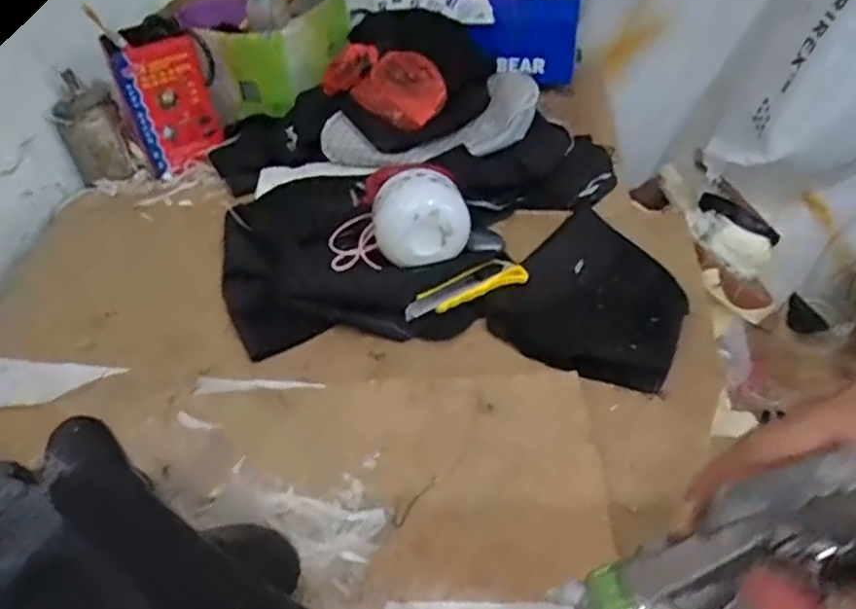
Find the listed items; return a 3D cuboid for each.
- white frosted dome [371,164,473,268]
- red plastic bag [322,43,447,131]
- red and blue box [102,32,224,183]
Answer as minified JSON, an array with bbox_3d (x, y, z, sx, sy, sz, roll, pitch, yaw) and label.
[{"bbox_3d":[-0.007,-0.100,0.811,0.112,0.089,0.087,-6,43,-1],"label":"white frosted dome"},{"bbox_3d":[-0.064,-0.316,1.005,0.173,0.102,0.084,22,50,27],"label":"red plastic bag"},{"bbox_3d":[-0.379,-0.297,1.023,0.114,0.178,0.060,-30,48,-24],"label":"red and blue box"}]

